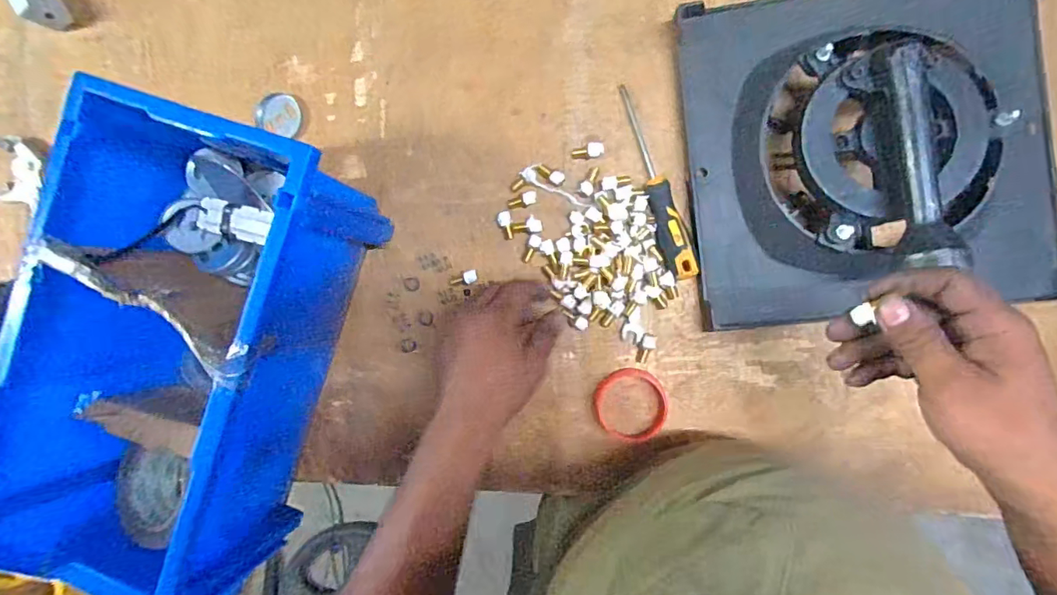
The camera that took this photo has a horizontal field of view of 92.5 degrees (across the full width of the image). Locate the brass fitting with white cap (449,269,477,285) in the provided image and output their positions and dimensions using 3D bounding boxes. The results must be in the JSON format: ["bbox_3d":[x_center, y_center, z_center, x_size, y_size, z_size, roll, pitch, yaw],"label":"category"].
[{"bbox_3d":[-0.067,-0.018,0.512,0.029,0.008,0.013,-14,88,22],"label":"brass fitting with white cap"}]

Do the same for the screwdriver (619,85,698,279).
[{"bbox_3d":[0.123,-0.112,0.478,0.026,0.022,0.191,-14,88,7],"label":"screwdriver"}]

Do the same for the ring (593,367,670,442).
[{"bbox_3d":[0.100,0.105,0.495,0.069,0.004,0.070,0,90,7],"label":"ring"}]

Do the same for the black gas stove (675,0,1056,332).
[{"bbox_3d":[0.293,-0.136,0.421,0.295,0.099,0.301,-7,89,7],"label":"black gas stove"}]

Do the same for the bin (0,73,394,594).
[{"bbox_3d":[-0.304,0.063,0.460,0.207,0.189,0.413,18,92,7],"label":"bin"}]

